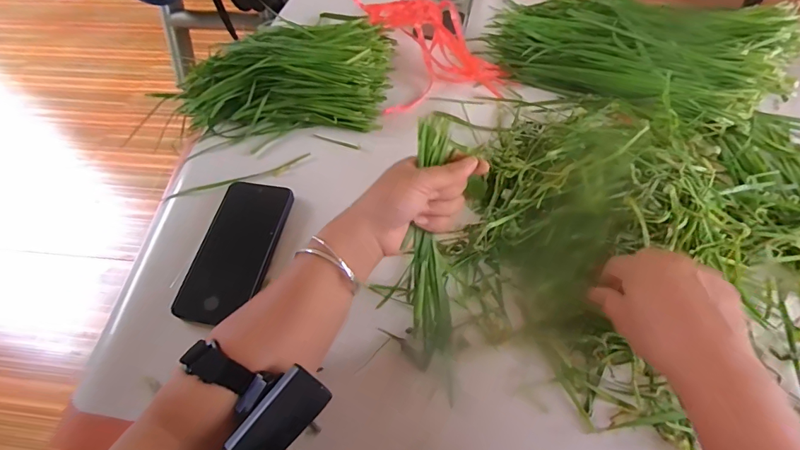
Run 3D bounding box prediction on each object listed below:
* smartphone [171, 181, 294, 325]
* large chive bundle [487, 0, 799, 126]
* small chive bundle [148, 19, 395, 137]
[{"bbox_3d":[-0.173,0.023,0.449,0.078,0.012,0.163,8,58,7],"label":"smartphone"},{"bbox_3d":[0.303,-0.247,0.563,0.377,0.080,0.191,23,61,16],"label":"large chive bundle"},{"bbox_3d":[-0.155,-0.206,0.568,0.275,0.060,0.174,2,57,3],"label":"small chive bundle"}]

